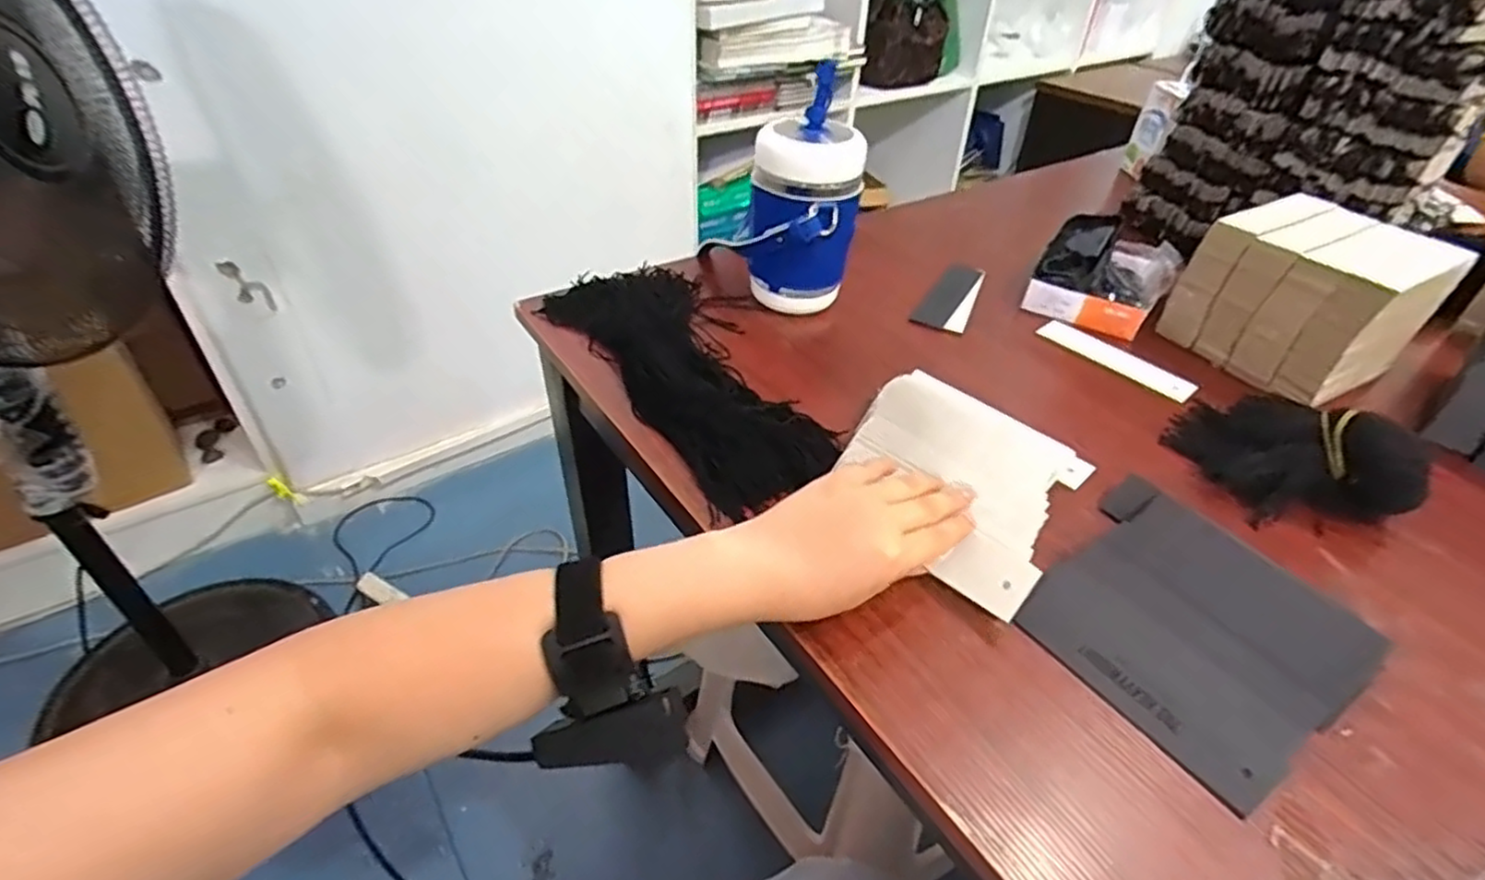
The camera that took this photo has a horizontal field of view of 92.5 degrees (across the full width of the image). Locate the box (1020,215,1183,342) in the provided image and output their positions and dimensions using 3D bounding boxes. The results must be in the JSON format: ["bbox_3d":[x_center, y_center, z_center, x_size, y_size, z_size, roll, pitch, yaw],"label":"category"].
[{"bbox_3d":[0.329,-0.152,0.646,0.108,0.056,0.119,23,44,22],"label":"box"}]

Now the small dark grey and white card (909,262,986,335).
[{"bbox_3d":[0.199,-0.135,0.660,0.044,0.008,0.127,21,43,21],"label":"small dark grey and white card"}]

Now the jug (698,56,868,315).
[{"bbox_3d":[0.044,-0.186,0.579,0.083,0.164,0.083,32,48,31],"label":"jug"}]

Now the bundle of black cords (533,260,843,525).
[{"bbox_3d":[-0.041,-0.062,0.529,0.127,0.032,0.299,-19,44,-24],"label":"bundle of black cords"}]

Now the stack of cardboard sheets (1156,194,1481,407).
[{"bbox_3d":[0.455,-0.117,0.576,0.126,0.103,0.136,-18,44,-23],"label":"stack of cardboard sheets"}]

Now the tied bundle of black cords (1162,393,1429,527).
[{"bbox_3d":[0.356,0.005,0.468,0.091,0.055,0.140,-21,45,-26],"label":"tied bundle of black cords"}]

